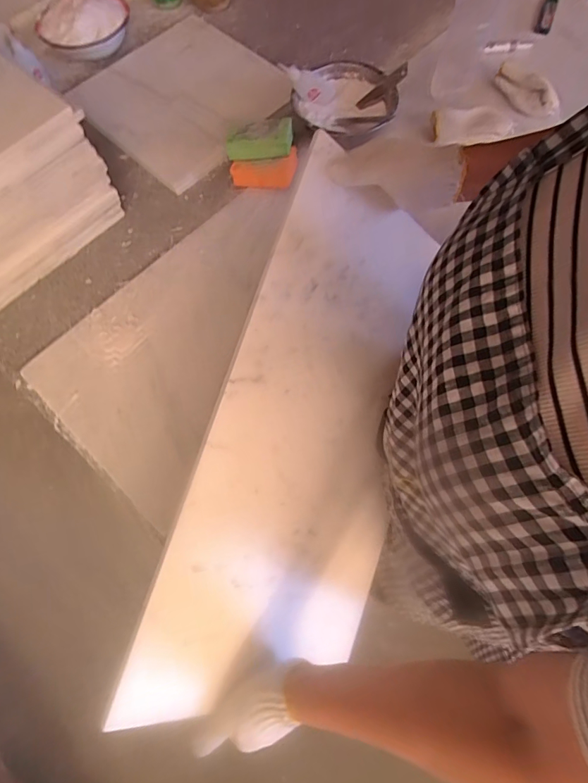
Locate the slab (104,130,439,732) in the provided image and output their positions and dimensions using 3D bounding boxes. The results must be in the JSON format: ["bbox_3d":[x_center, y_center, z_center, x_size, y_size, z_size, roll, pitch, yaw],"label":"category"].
[{"bbox_3d":[0.033,0.059,0.464,0.277,0.026,0.560,22,82,-34],"label":"slab"}]

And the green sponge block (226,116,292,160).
[{"bbox_3d":[-0.051,-0.386,0.616,0.097,0.028,0.059,3,72,3],"label":"green sponge block"}]

